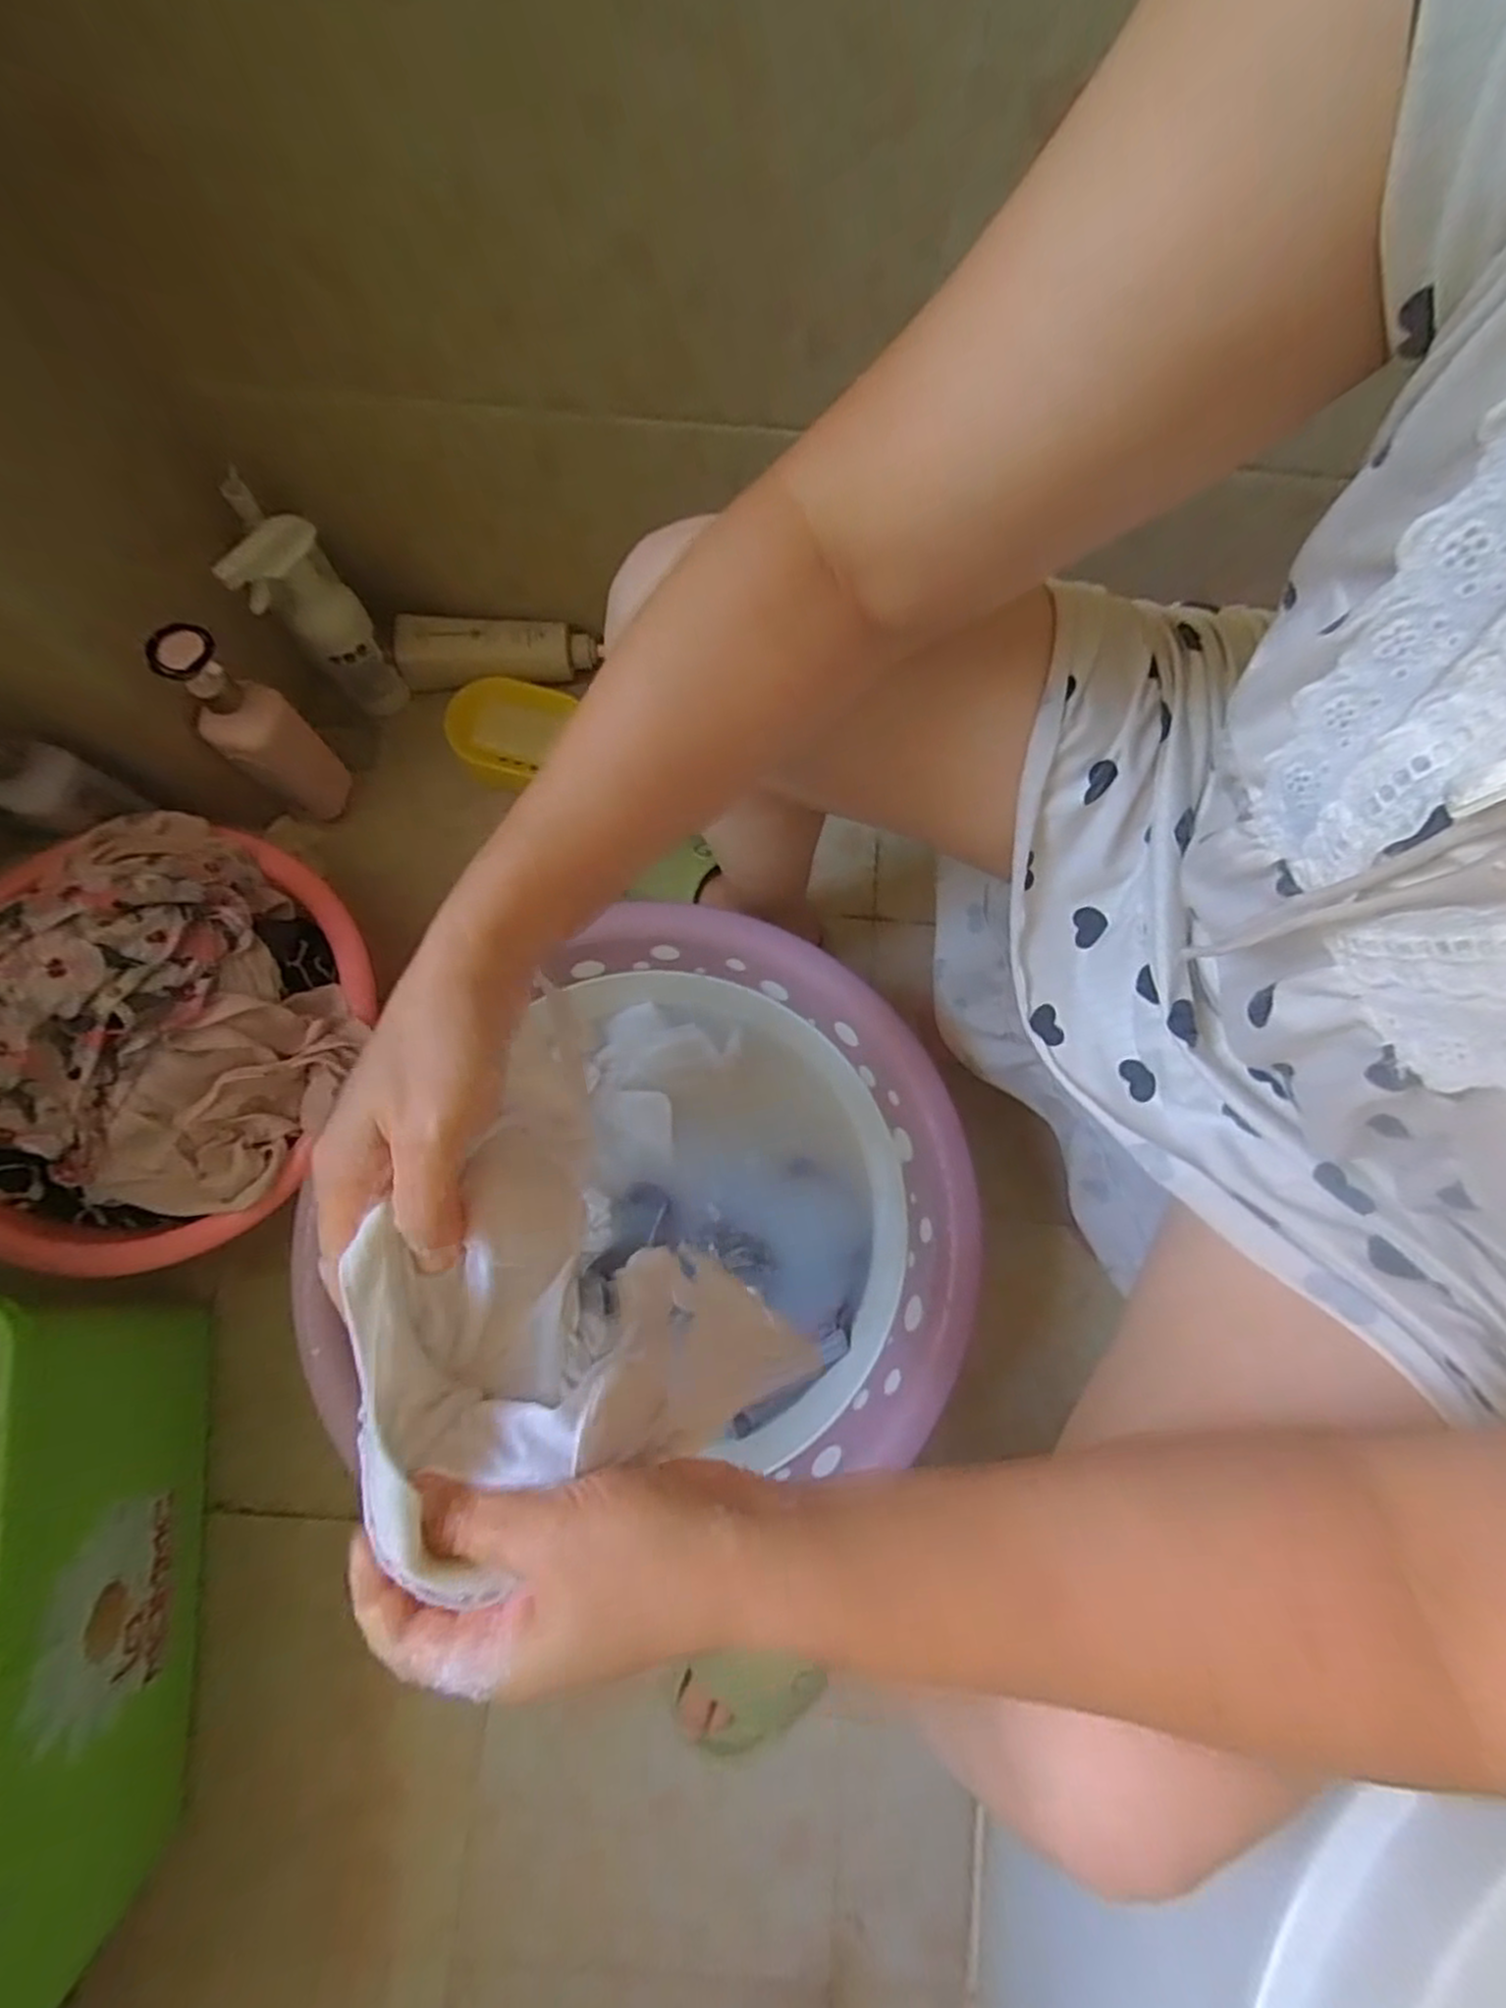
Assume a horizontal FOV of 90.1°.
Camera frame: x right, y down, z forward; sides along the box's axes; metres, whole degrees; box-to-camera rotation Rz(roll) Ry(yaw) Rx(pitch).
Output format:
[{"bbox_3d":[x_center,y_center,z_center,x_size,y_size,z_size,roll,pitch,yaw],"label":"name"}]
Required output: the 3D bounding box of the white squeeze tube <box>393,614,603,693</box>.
[{"bbox_3d":[-0.285,-0.394,0.840,0.210,0.045,0.067,-5,77,-3],"label":"white squeeze tube"}]

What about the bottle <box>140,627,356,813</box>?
[{"bbox_3d":[-0.465,-0.255,0.714,0.056,0.232,0.072,39,79,8],"label":"bottle"}]

